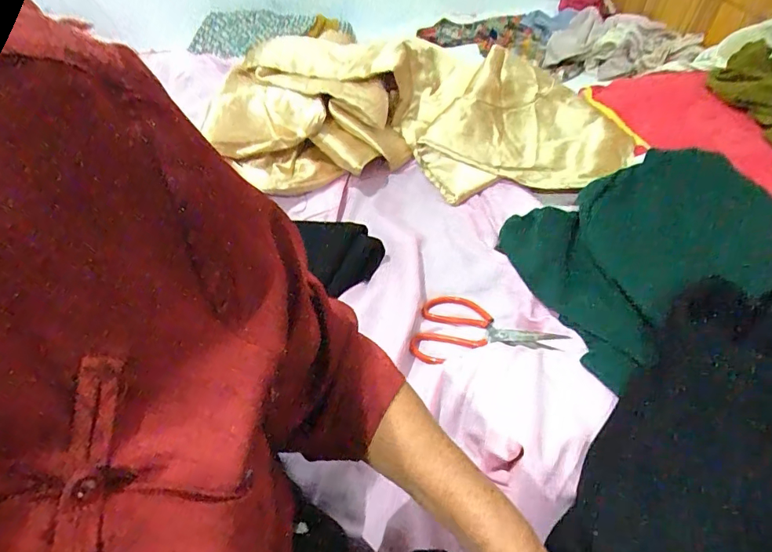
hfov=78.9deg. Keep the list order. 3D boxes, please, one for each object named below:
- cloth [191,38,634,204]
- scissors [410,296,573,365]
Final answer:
[{"bbox_3d":[0.062,-0.282,0.876,0.673,0.250,0.231,7,46,12],"label":"cloth"},{"bbox_3d":[0.132,0.081,0.625,0.188,0.017,0.123,11,47,16],"label":"scissors"}]

